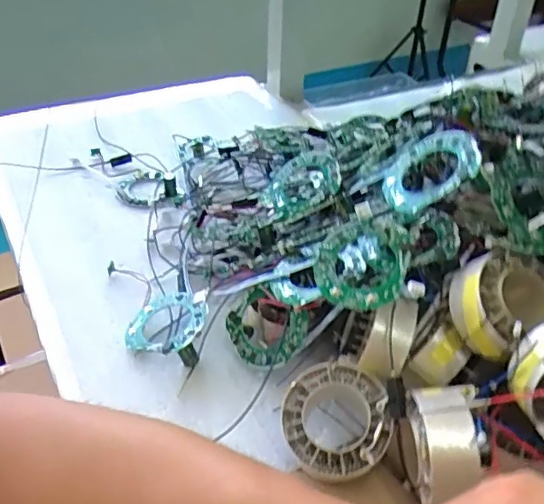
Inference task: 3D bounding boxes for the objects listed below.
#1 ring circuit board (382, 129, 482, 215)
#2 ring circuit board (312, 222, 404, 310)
[{"bbox_3d":[0.104,-0.055,0.382,0.064,0.013,0.059,-37,37,14],"label":"ring circuit board"},{"bbox_3d":[0.056,0.008,0.373,0.057,0.012,0.060,-10,53,18],"label":"ring circuit board"}]

